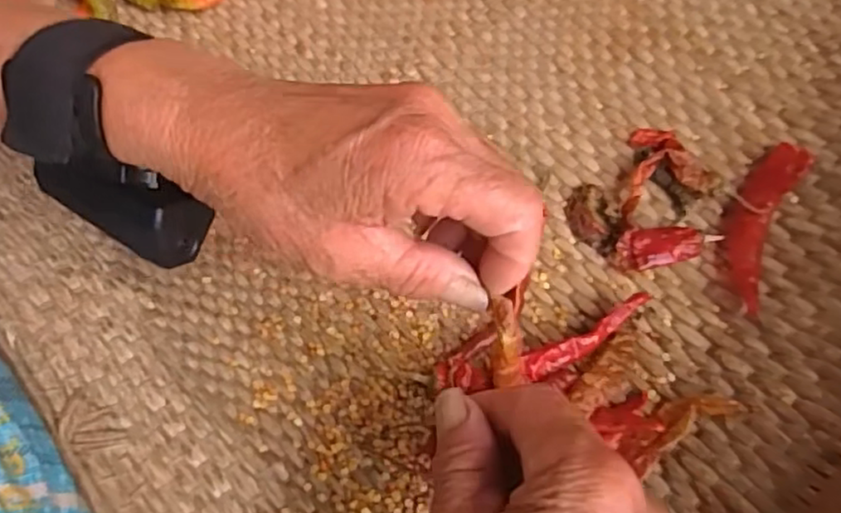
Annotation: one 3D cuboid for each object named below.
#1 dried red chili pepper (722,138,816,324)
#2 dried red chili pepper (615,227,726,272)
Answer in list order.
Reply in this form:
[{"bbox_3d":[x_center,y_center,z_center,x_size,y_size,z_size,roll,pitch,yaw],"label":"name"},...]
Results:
[{"bbox_3d":[0.171,-0.019,0.334,0.027,0.016,0.102,28,69,11],"label":"dried red chili pepper"},{"bbox_3d":[0.124,-0.006,0.335,0.052,0.008,0.020,-11,67,-5],"label":"dried red chili pepper"}]

